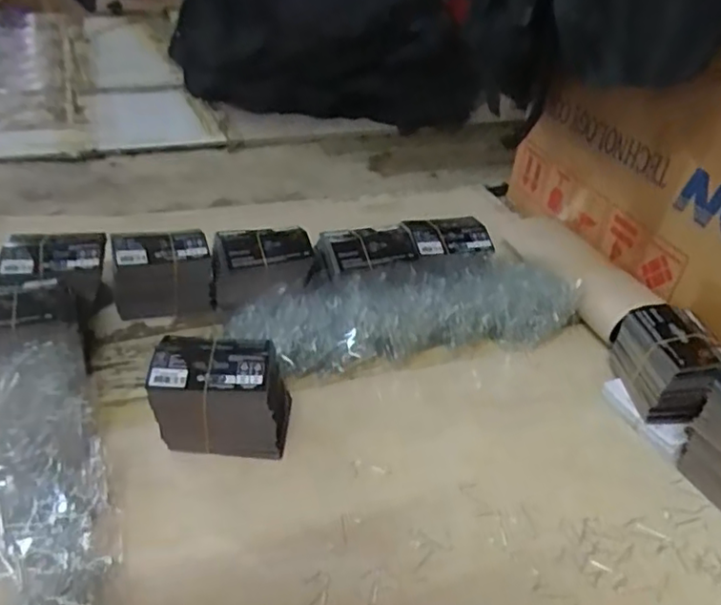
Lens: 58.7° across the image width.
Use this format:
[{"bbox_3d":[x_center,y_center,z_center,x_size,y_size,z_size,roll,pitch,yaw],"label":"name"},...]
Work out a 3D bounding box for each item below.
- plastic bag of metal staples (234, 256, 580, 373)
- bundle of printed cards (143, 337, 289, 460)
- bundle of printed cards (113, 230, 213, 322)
[{"bbox_3d":[0.054,0.008,0.721,0.385,0.065,0.119,-8,38,-18],"label":"plastic bag of metal staples"},{"bbox_3d":[-0.125,0.083,0.576,0.116,0.077,0.093,4,36,-3],"label":"bundle of printed cards"},{"bbox_3d":[-0.223,-0.031,0.716,0.106,0.082,0.064,-8,38,-18],"label":"bundle of printed cards"}]

